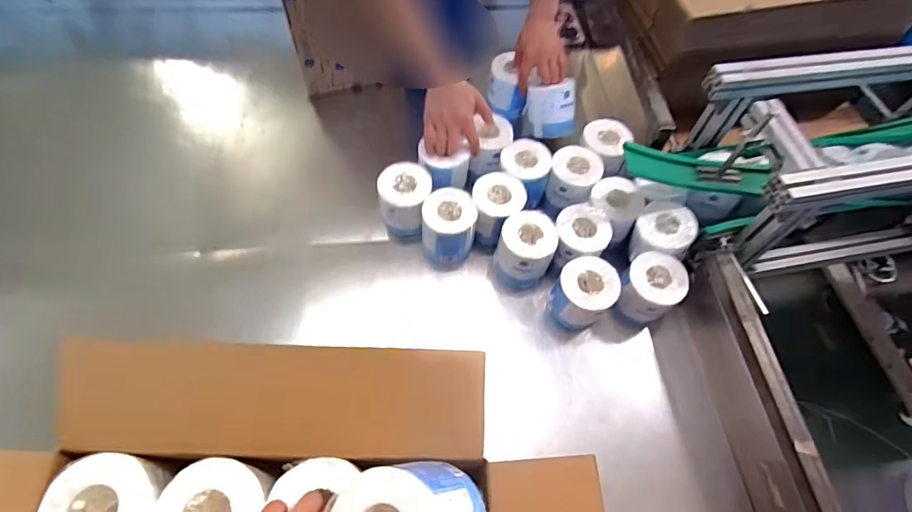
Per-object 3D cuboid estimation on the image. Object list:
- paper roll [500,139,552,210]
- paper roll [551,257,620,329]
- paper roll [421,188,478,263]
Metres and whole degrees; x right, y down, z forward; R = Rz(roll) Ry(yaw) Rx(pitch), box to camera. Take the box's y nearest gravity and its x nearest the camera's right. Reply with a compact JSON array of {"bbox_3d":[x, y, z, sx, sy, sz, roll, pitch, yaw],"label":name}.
[{"bbox_3d":[0.135,-0.161,0.966,0.094,0.105,0.099,2,61,-3],"label":"paper roll"},{"bbox_3d":[0.216,0.069,0.851,0.092,0.110,0.095,2,61,-3],"label":"paper roll"},{"bbox_3d":[-0.014,-0.050,0.922,0.099,0.124,0.105,2,61,-3],"label":"paper roll"}]

